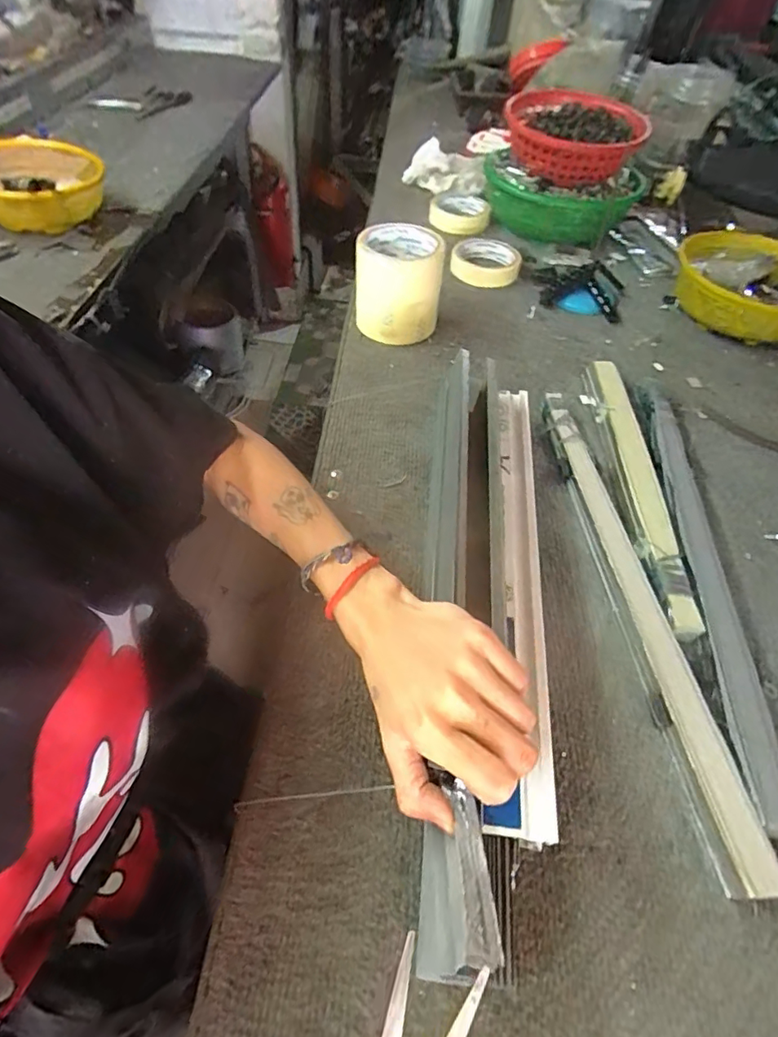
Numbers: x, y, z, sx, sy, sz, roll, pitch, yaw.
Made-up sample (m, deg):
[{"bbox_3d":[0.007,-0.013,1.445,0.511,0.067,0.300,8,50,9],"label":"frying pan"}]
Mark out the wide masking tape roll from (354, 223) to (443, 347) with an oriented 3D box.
[{"bbox_3d":[0.009,-0.264,0.584,0.092,0.096,0.087,2,51,-4],"label":"wide masking tape roll"}]

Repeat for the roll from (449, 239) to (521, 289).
[{"bbox_3d":[0.134,-0.352,0.713,0.090,0.034,0.090,3,51,-4],"label":"roll"}]

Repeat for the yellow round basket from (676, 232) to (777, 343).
[{"bbox_3d":[0.458,-0.284,0.650,0.171,0.072,0.170,3,51,-4],"label":"yellow round basket"}]

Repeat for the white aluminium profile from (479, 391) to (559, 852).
[{"bbox_3d":[0.091,0.024,0.378,0.039,0.016,0.364,8,51,0],"label":"white aluminium profile"}]

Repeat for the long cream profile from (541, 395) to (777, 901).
[{"bbox_3d":[0.182,0.049,0.394,0.027,0.024,0.386,-1,51,-7],"label":"long cream profile"}]

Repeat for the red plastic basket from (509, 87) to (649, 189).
[{"bbox_3d":[0.251,-0.525,0.716,0.184,0.071,0.182,22,53,12],"label":"red plastic basket"}]

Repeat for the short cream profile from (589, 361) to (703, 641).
[{"bbox_3d":[0.225,-0.040,0.470,0.029,0.018,0.324,7,51,-1],"label":"short cream profile"}]

